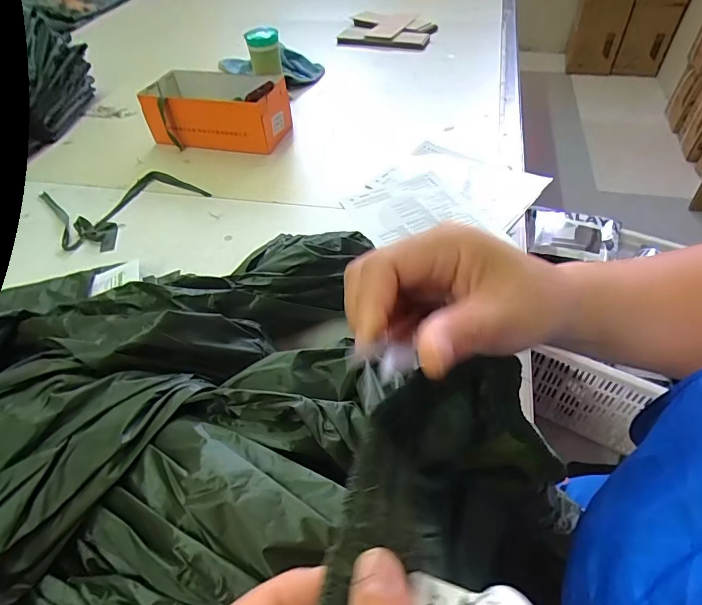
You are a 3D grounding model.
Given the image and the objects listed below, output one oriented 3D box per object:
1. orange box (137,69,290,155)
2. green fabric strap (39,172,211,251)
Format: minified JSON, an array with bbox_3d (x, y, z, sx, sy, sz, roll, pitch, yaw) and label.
[{"bbox_3d":[-0.298,-0.415,0.959,0.290,0.120,0.145,12,49,14],"label":"orange box"},{"bbox_3d":[-0.446,-0.210,0.859,0.270,0.021,0.250,-29,52,-22],"label":"green fabric strap"}]

